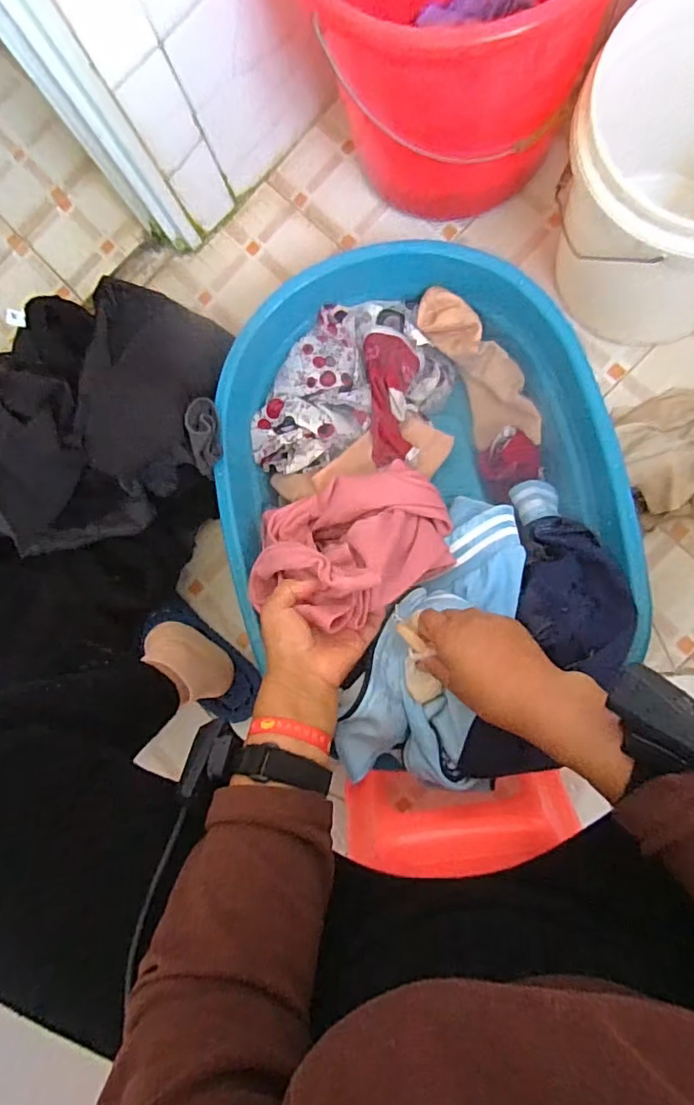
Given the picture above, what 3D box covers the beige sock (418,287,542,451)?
[{"bbox_3d":[0.155,-0.215,0.646,0.078,0.048,0.211,-36,103,4],"label":"beige sock"}]

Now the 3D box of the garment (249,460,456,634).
[{"bbox_3d":[0.001,-0.014,0.543,0.205,0.148,0.145,-27,83,5],"label":"garment"}]

